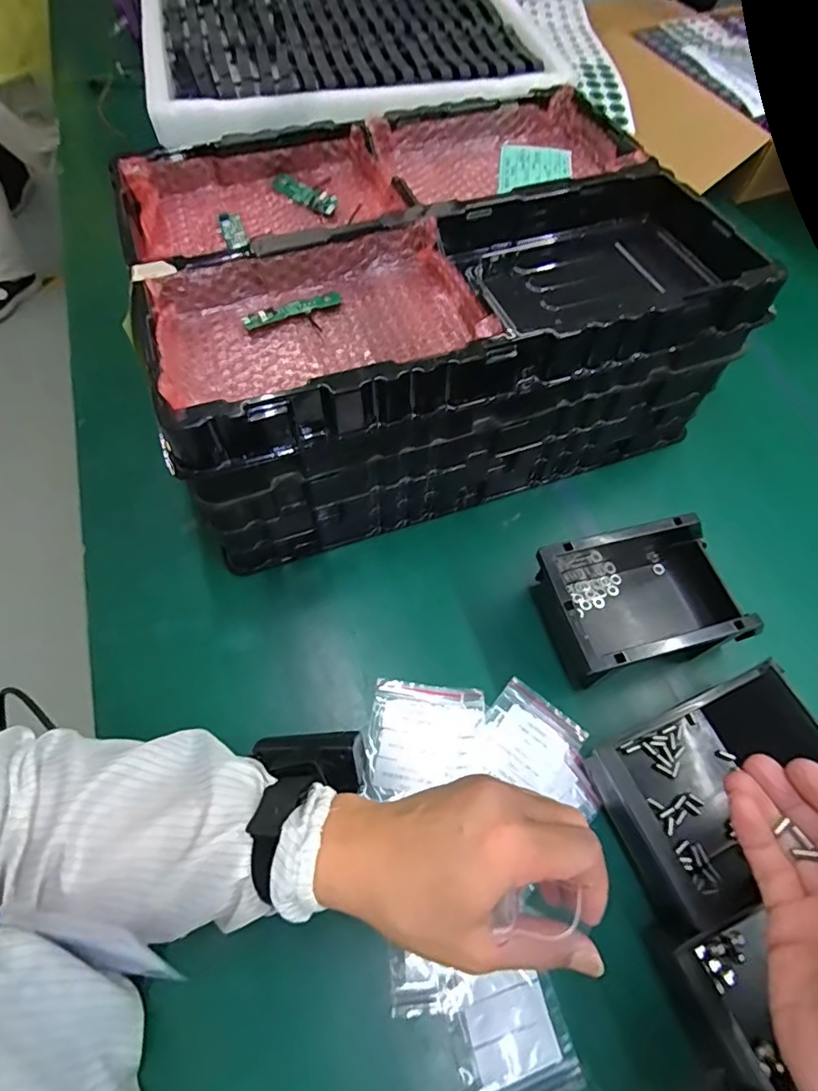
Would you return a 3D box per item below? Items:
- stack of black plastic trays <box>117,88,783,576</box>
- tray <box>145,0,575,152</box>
[{"bbox_3d":[0.005,-0.230,0.502,0.455,0.184,0.357,-19,64,-12],"label":"stack of black plastic trays"},{"bbox_3d":[-0.094,-0.629,0.634,0.424,0.028,0.510,-12,62,-9],"label":"tray"}]

